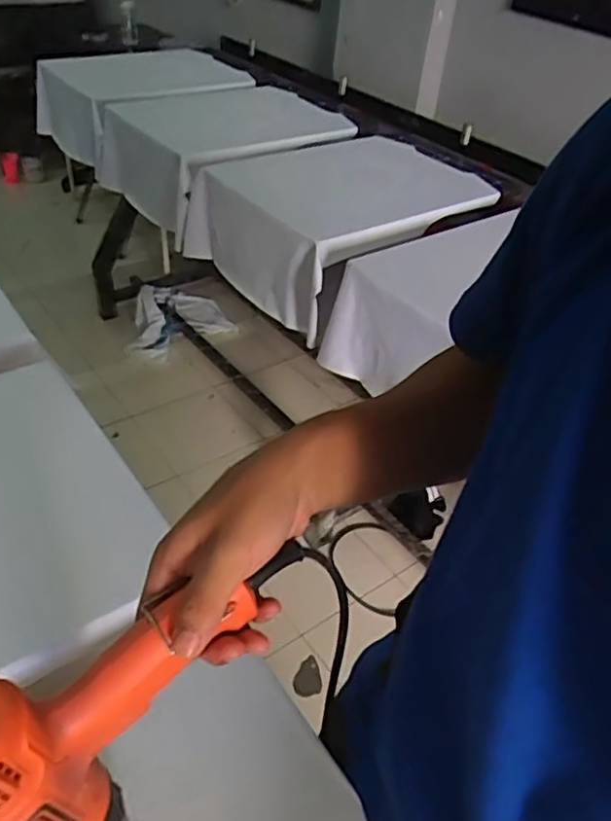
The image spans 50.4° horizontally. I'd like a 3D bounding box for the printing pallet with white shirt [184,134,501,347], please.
[{"bbox_3d":[0.097,-0.418,1.468,0.589,0.213,0.488,-24,49,-31],"label":"printing pallet with white shirt"}]

